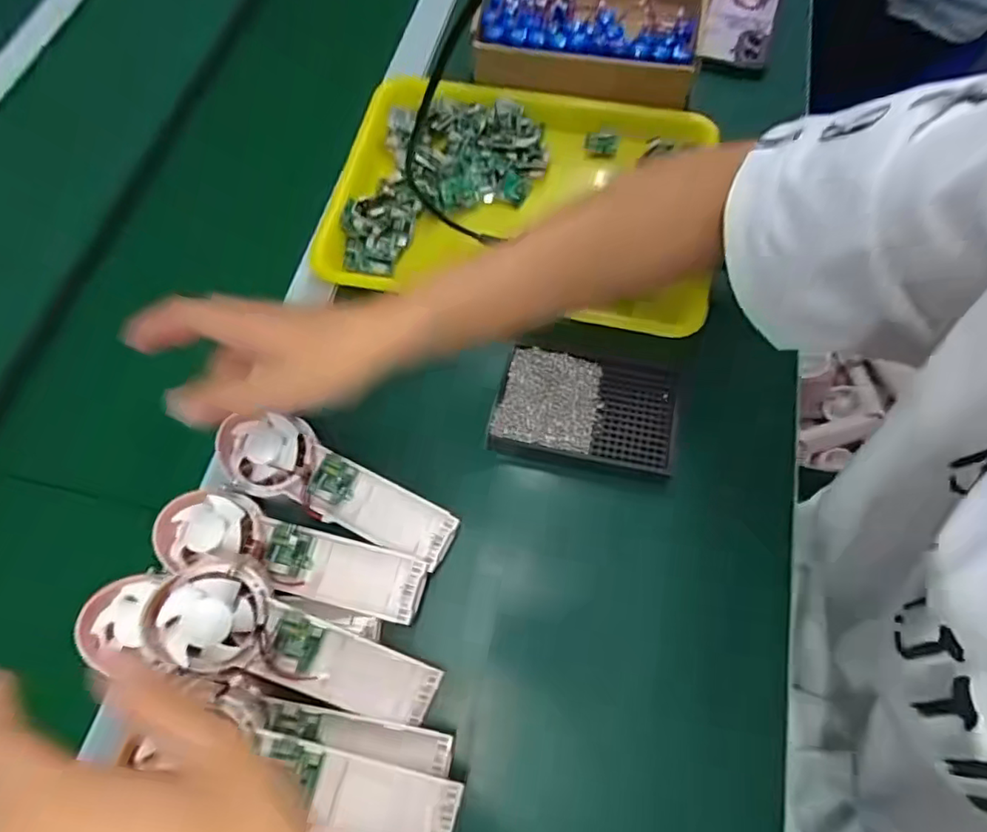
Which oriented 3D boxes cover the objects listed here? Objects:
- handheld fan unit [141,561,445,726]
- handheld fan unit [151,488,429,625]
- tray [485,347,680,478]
[{"bbox_3d":[-0.115,0.141,0.346,0.173,0.022,0.056,28,68,-14],"label":"handheld fan unit"},{"bbox_3d":[-0.133,0.090,0.383,0.175,0.024,0.056,10,68,6],"label":"handheld fan unit"},{"bbox_3d":[0.071,-0.006,0.445,0.134,0.018,0.089,8,67,5],"label":"tray"}]

